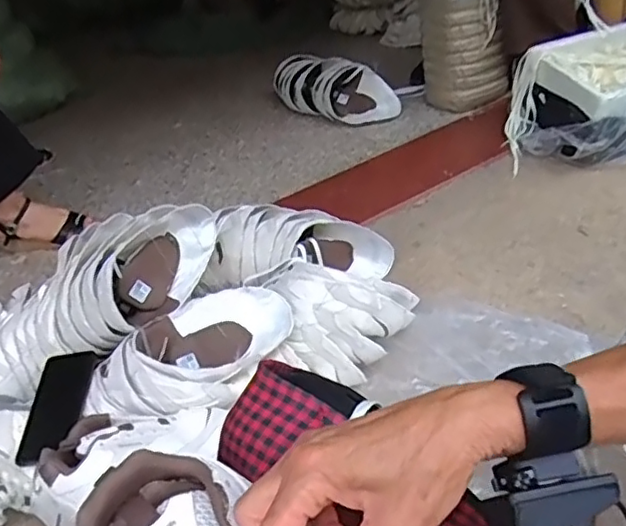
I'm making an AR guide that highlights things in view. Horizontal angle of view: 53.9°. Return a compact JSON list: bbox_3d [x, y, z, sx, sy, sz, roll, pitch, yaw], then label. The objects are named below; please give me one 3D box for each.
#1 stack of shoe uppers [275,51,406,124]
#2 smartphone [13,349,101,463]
[{"bbox_3d":[0.049,-0.487,1.694,0.167,0.114,0.378,-30,39,-26],"label":"stack of shoe uppers"},{"bbox_3d":[-0.340,0.190,0.825,0.069,0.008,0.157,3,49,-5],"label":"smartphone"}]

